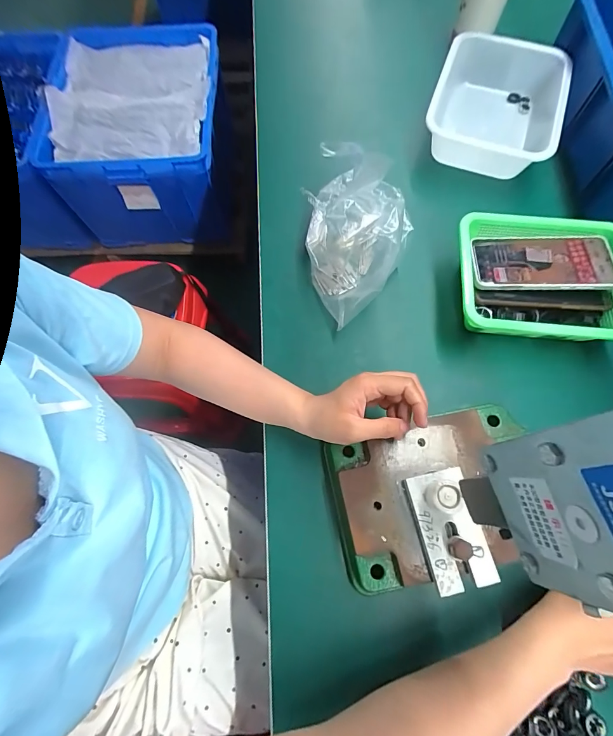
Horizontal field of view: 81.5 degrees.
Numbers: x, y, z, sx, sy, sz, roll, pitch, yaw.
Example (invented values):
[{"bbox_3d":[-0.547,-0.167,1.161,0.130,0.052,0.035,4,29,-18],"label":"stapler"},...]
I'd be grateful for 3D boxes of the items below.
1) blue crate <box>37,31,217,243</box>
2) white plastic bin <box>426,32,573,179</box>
[{"bbox_3d":[-0.533,-0.790,1.216,0.498,0.331,0.646,-1,71,-1],"label":"blue crate"},{"bbox_3d":[0.295,-0.404,0.560,0.188,0.075,0.254,19,72,6],"label":"white plastic bin"}]

